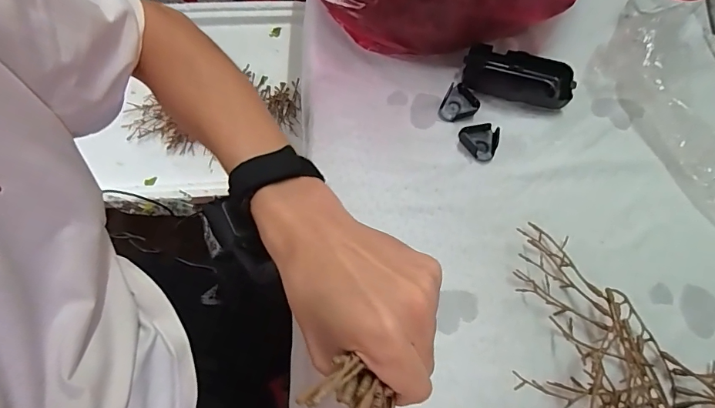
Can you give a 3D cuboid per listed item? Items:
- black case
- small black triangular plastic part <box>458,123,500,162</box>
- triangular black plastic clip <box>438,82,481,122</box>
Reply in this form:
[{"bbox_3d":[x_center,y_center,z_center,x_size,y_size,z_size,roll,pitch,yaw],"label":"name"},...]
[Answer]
[{"bbox_3d":[0.167,-0.133,0.452,0.108,0.025,0.049,17,66,6],"label":"black case"},{"bbox_3d":[0.120,-0.064,0.426,0.038,0.011,0.037,23,67,9],"label":"small black triangular plastic part"},{"bbox_3d":[0.105,-0.102,0.443,0.036,0.011,0.040,24,67,10],"label":"triangular black plastic clip"}]

